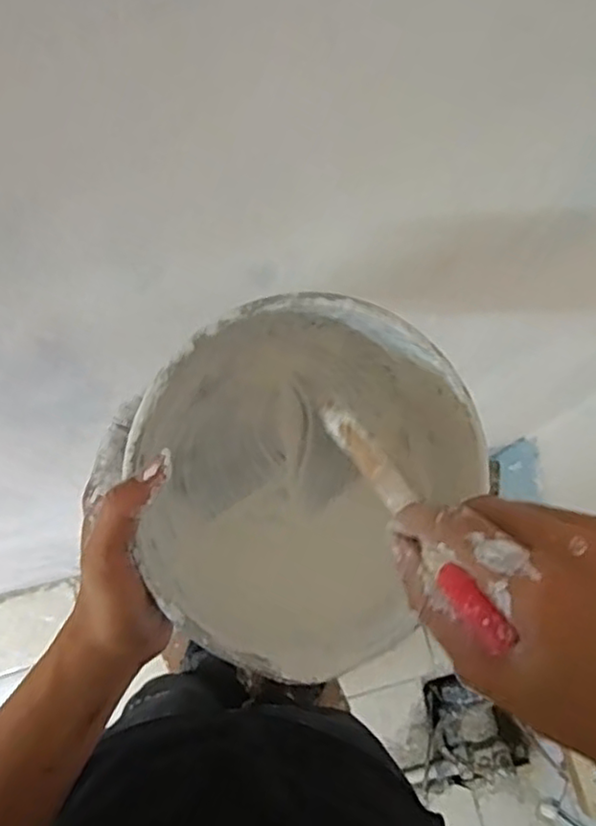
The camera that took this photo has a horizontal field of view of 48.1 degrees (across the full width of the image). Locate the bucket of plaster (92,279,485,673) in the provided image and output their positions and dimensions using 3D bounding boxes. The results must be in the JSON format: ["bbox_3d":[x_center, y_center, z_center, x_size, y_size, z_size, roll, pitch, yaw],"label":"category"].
[{"bbox_3d":[0.002,0.037,0.364,0.165,0.103,0.181,32,77,7],"label":"bucket of plaster"}]

